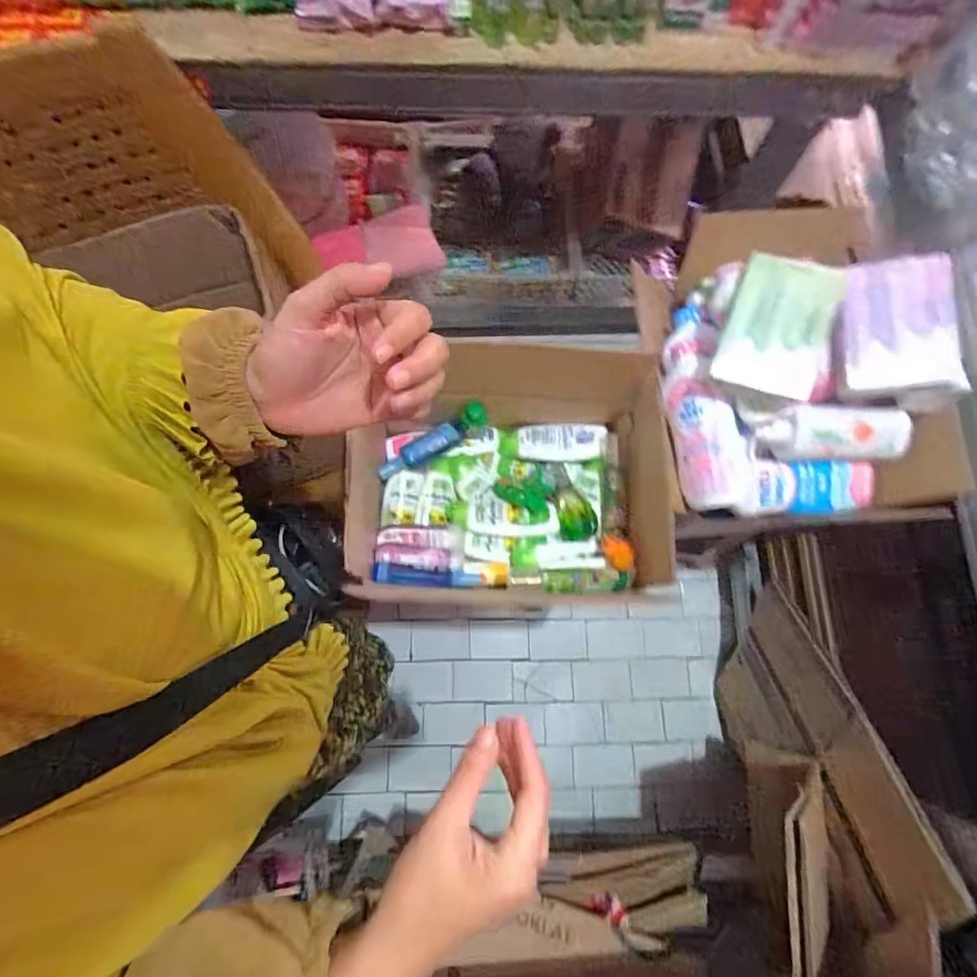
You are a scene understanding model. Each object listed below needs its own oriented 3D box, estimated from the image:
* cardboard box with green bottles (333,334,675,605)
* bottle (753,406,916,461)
[{"bbox_3d":[0.027,-0.011,0.715,0.373,0.244,0.283,2,78,-1],"label":"cardboard box with green bottles"},{"bbox_3d":[0.452,-0.073,0.677,0.188,0.057,0.059,4,78,-1],"label":"bottle"}]

